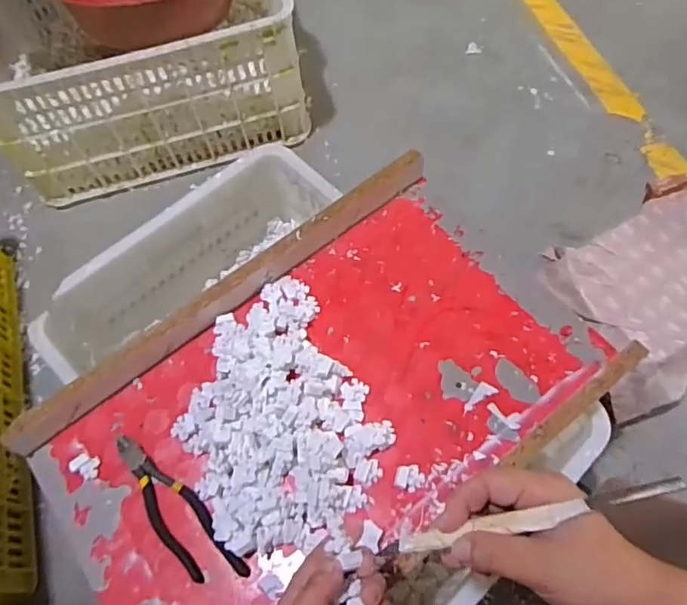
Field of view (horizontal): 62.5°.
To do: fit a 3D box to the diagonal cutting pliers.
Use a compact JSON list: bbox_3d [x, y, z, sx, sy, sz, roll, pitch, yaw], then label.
[{"bbox_3d":[-0.180,0.216,0.591,0.052,0.018,0.199,-40,68,-15],"label":"diagonal cutting pliers"}]

